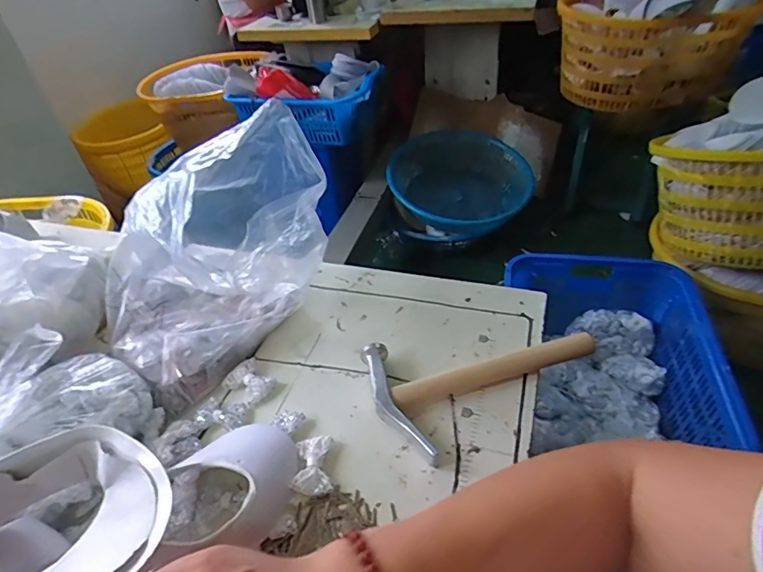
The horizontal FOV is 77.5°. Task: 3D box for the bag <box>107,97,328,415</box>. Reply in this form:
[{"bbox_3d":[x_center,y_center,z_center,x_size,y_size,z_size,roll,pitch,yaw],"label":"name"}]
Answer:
[{"bbox_3d":[-0.192,-0.044,0.538,0.189,0.223,0.266,30,52,35],"label":"bag"}]

